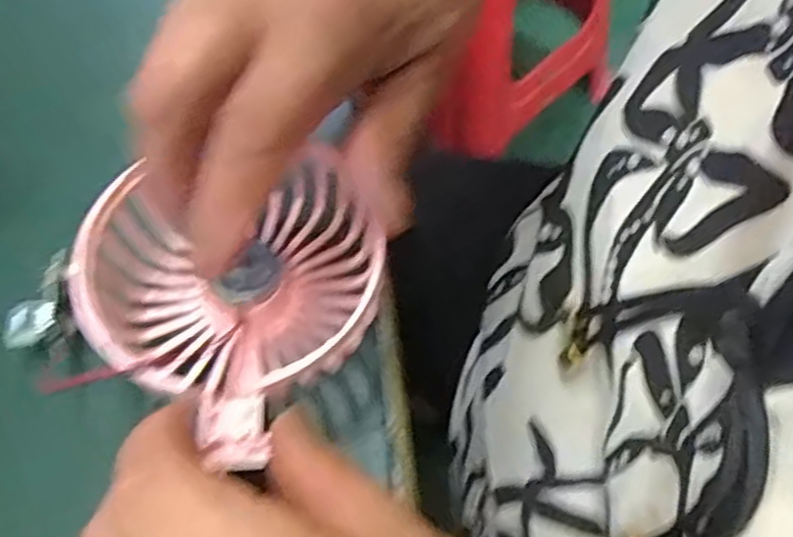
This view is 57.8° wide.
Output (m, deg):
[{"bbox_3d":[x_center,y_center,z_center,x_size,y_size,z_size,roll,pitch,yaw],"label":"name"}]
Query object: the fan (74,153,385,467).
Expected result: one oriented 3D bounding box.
[{"bbox_3d":[-0.046,-0.001,0.227,0.093,0.034,0.098,-1,59,2],"label":"fan"}]

